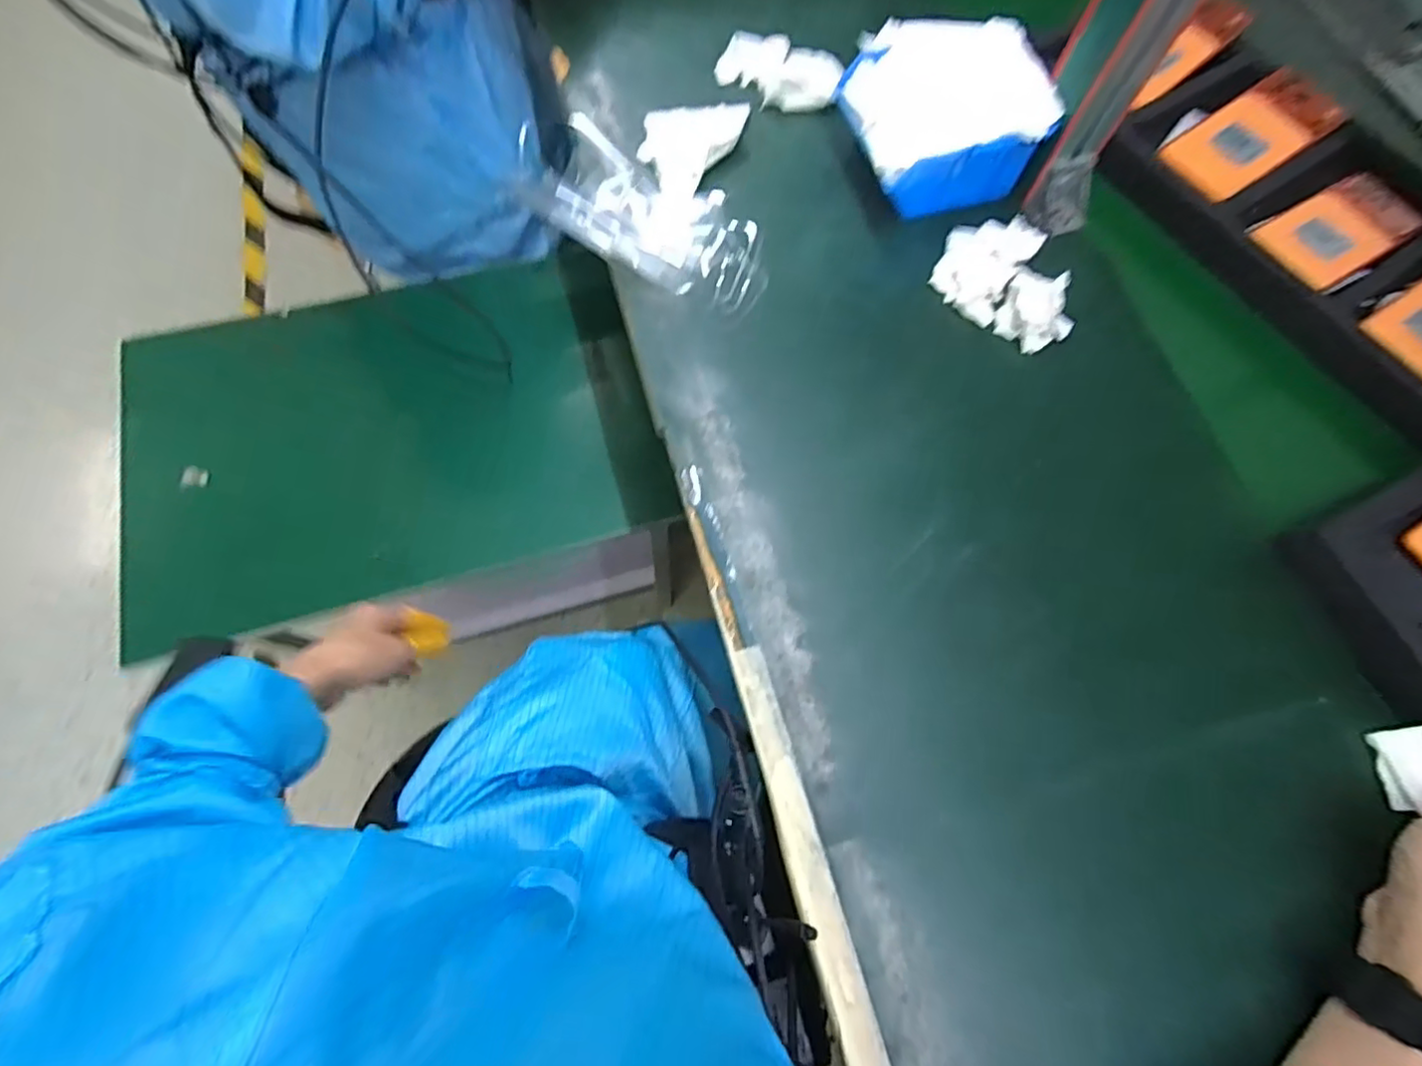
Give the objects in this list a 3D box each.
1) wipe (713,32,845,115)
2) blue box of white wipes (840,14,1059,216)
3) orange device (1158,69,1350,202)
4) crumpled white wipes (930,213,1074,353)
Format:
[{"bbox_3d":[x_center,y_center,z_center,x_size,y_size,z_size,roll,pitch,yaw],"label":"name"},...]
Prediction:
[{"bbox_3d":[0.062,-0.417,0.552,0.109,0.026,0.068,16,70,3],"label":"wipe"},{"bbox_3d":[0.181,-0.333,0.498,0.136,0.084,0.127,-9,71,-6],"label":"blue box of white wipes"},{"bbox_3d":[0.462,-0.340,0.522,0.144,0.026,0.072,-31,74,-13],"label":"orange device"},{"bbox_3d":[0.234,-0.200,0.476,0.109,0.033,0.088,31,72,8],"label":"crumpled white wipes"}]

